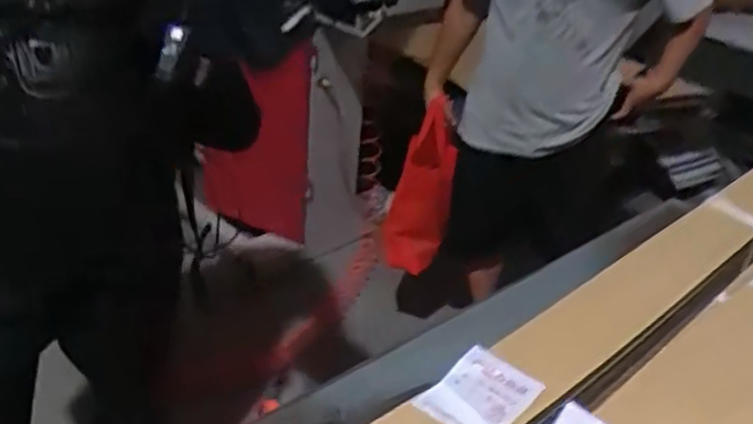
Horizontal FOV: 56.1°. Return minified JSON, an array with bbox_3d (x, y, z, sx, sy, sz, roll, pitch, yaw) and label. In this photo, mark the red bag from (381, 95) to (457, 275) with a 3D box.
[{"bbox_3d":[0.102,-0.039,1.719,0.143,0.402,0.113,5,31,-1],"label":"red bag"}]

